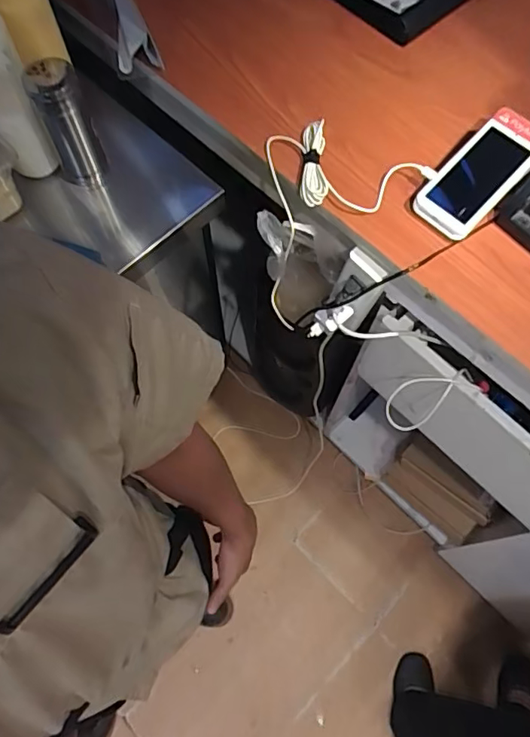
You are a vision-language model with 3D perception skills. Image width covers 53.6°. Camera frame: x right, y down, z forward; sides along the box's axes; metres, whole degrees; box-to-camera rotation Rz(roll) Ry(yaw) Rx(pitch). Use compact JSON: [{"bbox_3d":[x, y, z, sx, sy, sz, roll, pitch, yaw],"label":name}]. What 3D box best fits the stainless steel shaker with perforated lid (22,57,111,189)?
[{"bbox_3d":[-0.260,-0.317,0.702,0.062,0.165,0.063,-19,70,-8],"label":"stainless steel shaker with perforated lid"}]

